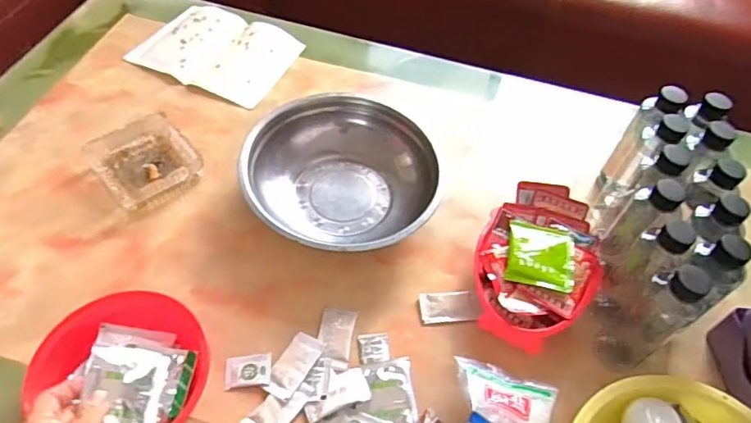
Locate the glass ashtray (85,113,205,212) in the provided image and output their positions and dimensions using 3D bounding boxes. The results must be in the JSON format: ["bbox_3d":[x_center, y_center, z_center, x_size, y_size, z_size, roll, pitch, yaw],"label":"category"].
[{"bbox_3d":[-0.317,-0.068,0.738,0.124,0.032,0.129,-27,61,-22],"label":"glass ashtray"}]

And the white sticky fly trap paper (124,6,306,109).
[{"bbox_3d":[-0.261,-0.276,0.911,0.237,0.015,0.190,21,55,10],"label":"white sticky fly trap paper"}]

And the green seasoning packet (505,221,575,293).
[{"bbox_3d":[0.201,0.052,0.646,0.078,0.013,0.081,14,54,5],"label":"green seasoning packet"}]

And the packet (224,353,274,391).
[{"bbox_3d":[-0.140,0.176,0.590,0.050,0.009,0.035,-2,54,-7],"label":"packet"}]

